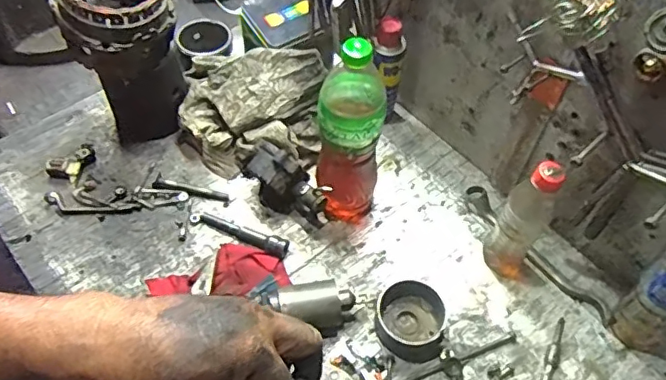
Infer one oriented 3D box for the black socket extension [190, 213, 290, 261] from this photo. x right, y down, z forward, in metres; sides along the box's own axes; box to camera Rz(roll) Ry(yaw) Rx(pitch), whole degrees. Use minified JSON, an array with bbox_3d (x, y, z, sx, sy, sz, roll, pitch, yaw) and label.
[{"bbox_3d":[-0.124,0.054,0.740,0.139,0.023,0.027,23,57,11],"label":"black socket extension"}]

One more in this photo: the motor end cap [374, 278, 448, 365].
[{"bbox_3d":[0.093,0.157,0.666,0.072,0.050,0.083,-9,57,-11],"label":"motor end cap"}]

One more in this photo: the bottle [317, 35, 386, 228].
[{"bbox_3d":[0.021,-0.069,0.691,0.081,0.271,0.085,4,56,-2],"label":"bottle"}]

